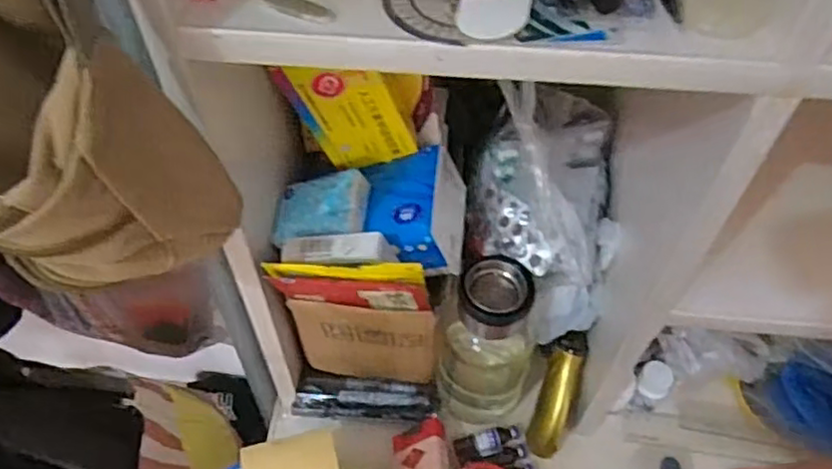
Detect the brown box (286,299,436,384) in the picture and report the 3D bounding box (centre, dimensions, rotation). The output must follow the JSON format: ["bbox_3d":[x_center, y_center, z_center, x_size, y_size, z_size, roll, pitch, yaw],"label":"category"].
[{"bbox_3d":[-0.045,0.099,0.590,0.122,0.136,0.014,2,53,2],"label":"brown box"}]

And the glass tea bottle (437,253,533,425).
[{"bbox_3d":[0.067,0.110,0.620,0.081,0.192,0.075,-31,59,-22],"label":"glass tea bottle"}]

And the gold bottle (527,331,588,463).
[{"bbox_3d":[0.135,0.155,0.643,0.040,0.028,0.125,15,92,11],"label":"gold bottle"}]

